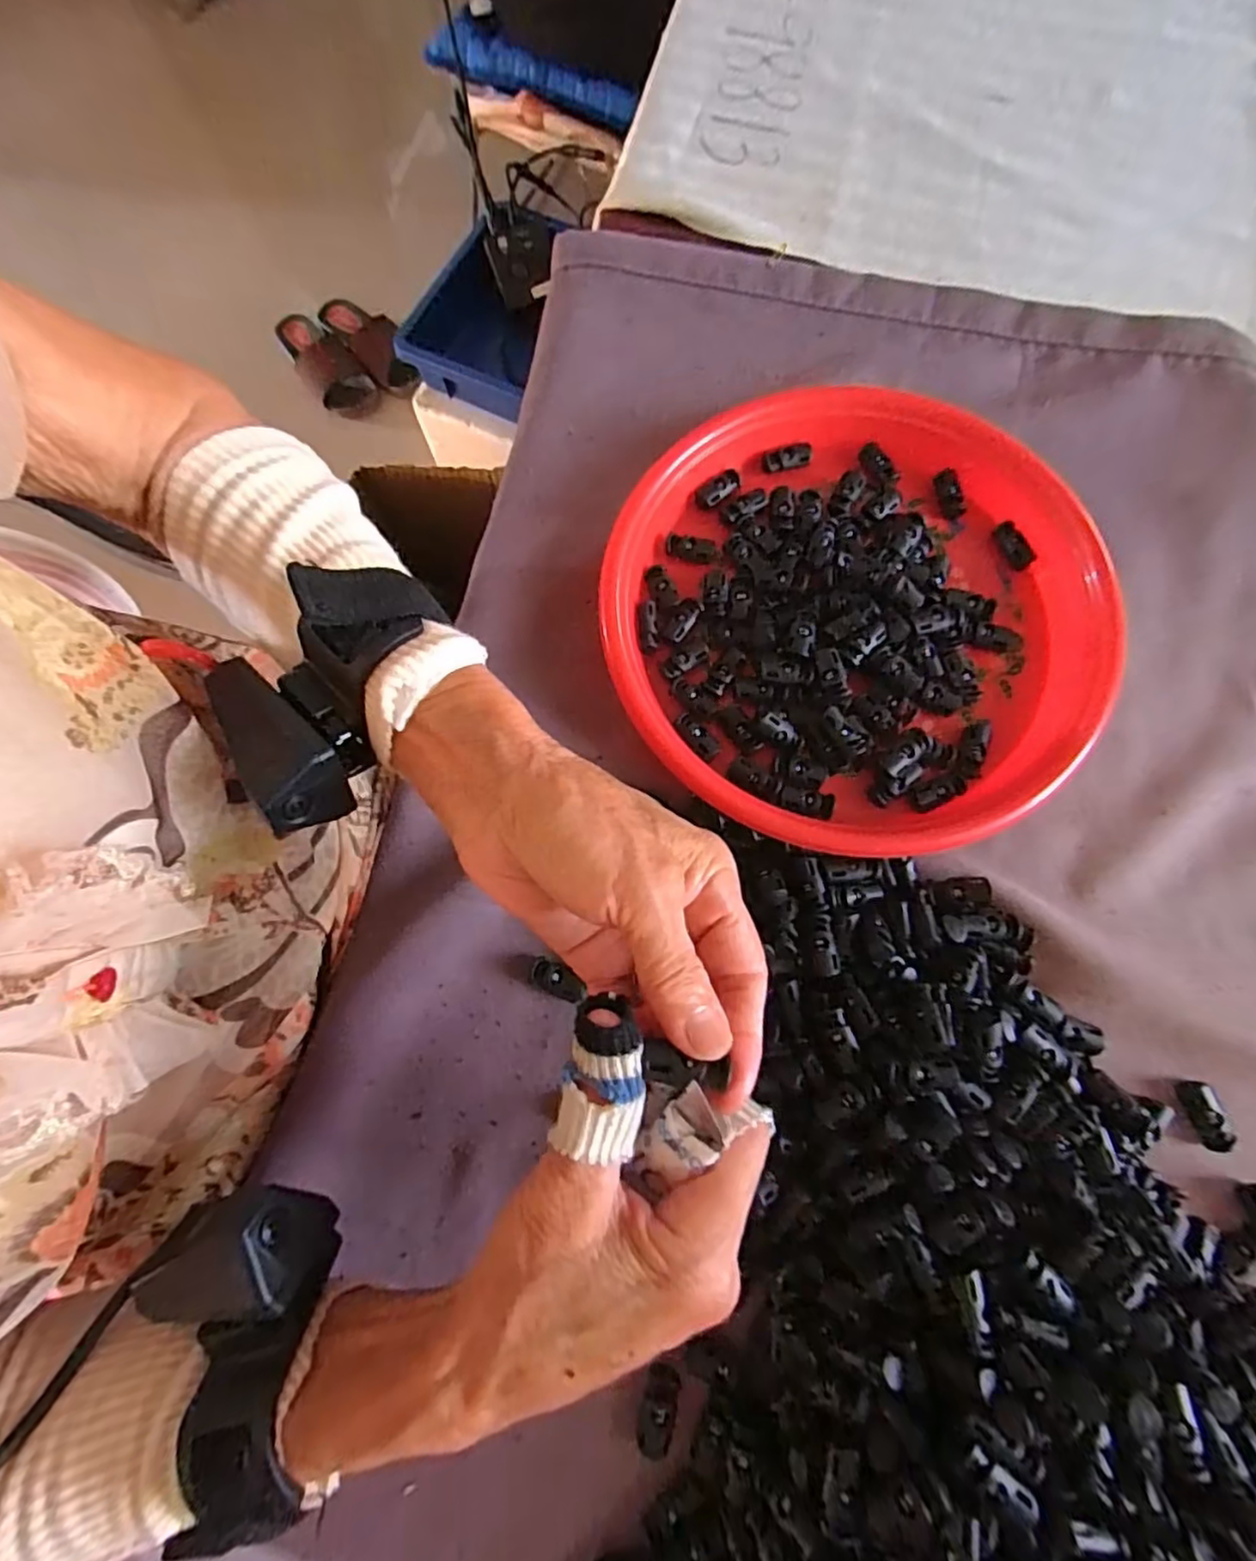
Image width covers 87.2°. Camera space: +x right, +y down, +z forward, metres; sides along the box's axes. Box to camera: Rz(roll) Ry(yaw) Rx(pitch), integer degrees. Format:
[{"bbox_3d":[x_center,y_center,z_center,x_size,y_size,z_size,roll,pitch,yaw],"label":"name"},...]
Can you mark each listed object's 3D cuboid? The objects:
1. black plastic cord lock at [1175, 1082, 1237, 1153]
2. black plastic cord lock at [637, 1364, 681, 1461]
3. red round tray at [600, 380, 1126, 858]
[{"bbox_3d":[0.257,0.149,0.292,0.014,0.008,0.027,-17,76,-3],"label":"black plastic cord lock"},{"bbox_3d":[0.013,0.261,0.272,0.013,0.006,0.031,16,77,6],"label":"black plastic cord lock"},{"bbox_3d":[0.117,-0.087,0.345,0.242,0.029,0.250,0,76,2],"label":"red round tray"}]

